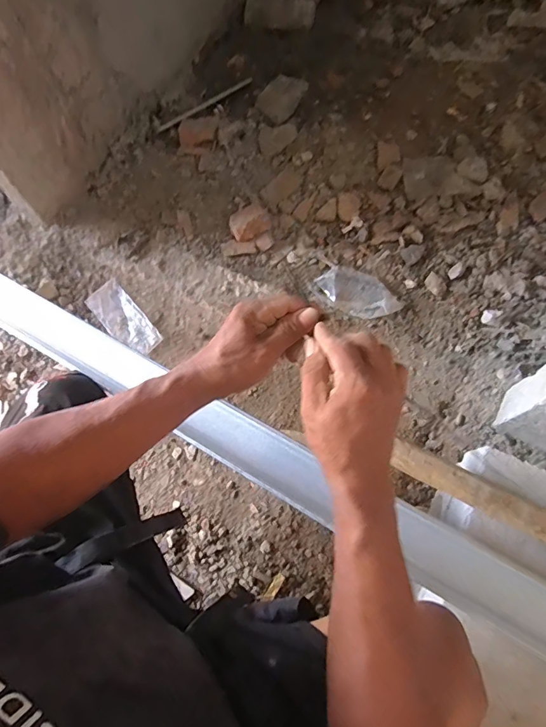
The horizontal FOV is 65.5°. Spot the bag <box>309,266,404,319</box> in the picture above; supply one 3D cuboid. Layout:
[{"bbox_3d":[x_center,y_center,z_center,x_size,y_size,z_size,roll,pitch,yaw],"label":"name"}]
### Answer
[{"bbox_3d":[0.175,-0.147,0.895,0.185,0.023,0.096,26,73,12],"label":"bag"}]

